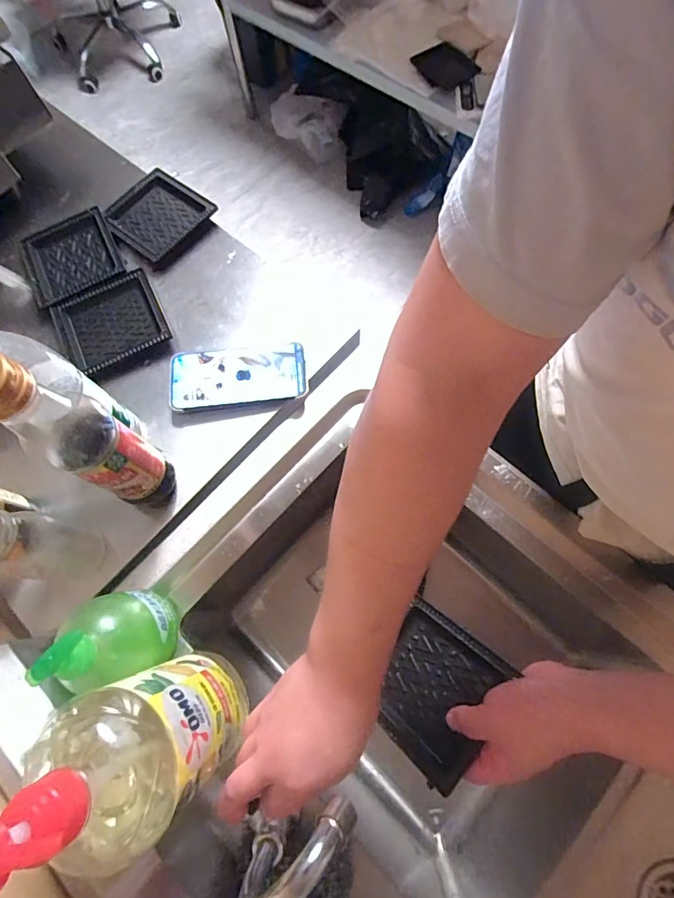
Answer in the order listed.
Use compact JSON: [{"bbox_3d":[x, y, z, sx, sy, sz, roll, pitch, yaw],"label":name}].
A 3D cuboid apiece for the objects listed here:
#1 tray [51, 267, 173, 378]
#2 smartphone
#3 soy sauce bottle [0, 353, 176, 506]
[{"bbox_3d":[-0.297,-0.164,0.567,0.130,0.013,0.125,-27,72,-7],"label":"tray"},{"bbox_3d":[-0.121,-0.091,0.531,0.164,0.006,0.076,-6,72,1],"label":"smartphone"},{"bbox_3d":[-0.218,-0.003,0.393,0.061,0.256,0.061,31,75,12],"label":"soy sauce bottle"}]

